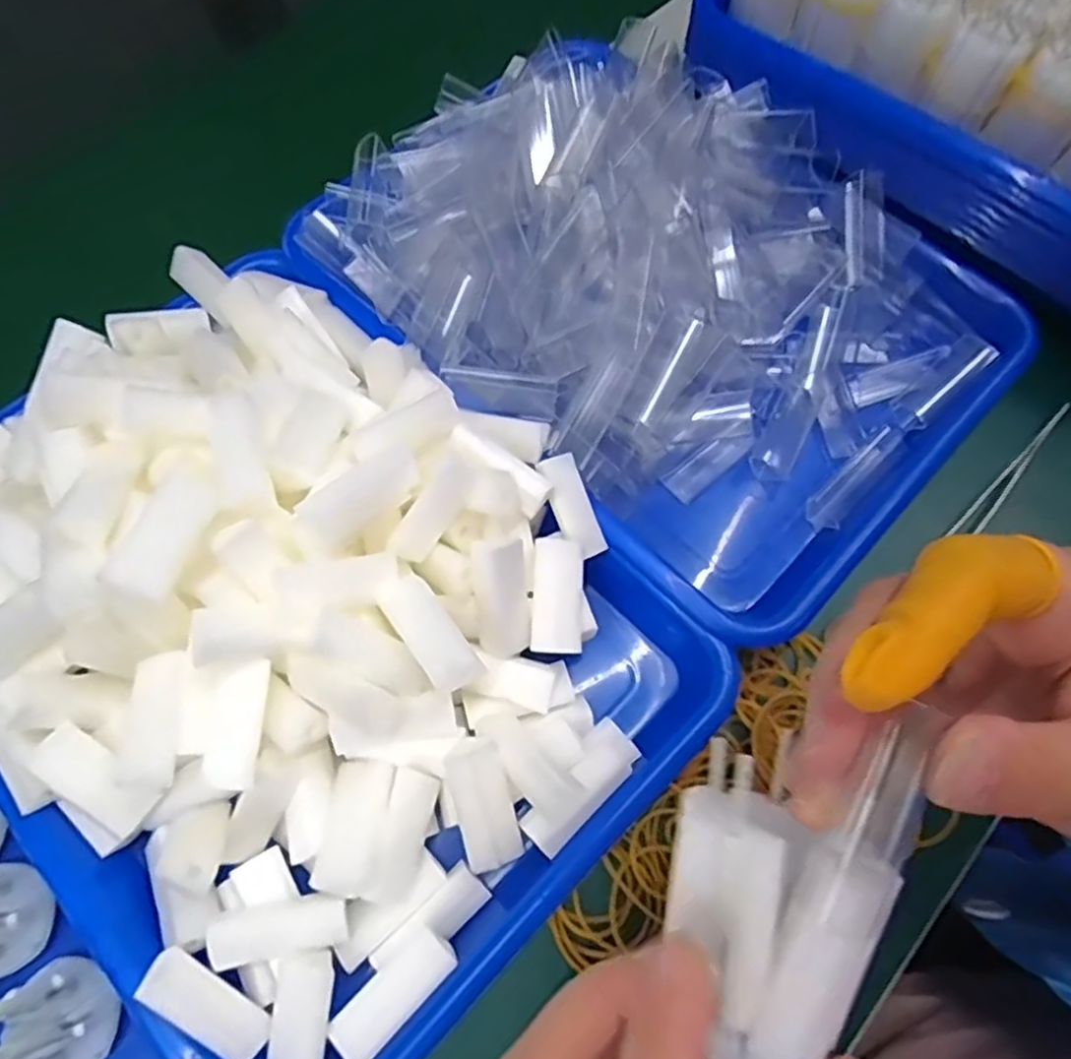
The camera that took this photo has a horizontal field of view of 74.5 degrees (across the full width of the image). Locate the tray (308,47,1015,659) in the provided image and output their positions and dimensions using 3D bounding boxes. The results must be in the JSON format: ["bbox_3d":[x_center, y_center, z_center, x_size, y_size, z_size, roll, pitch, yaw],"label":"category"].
[{"bbox_3d":[0.068,-0.127,0.355,0.247,0.078,0.313,-42,72,-16],"label":"tray"}]

